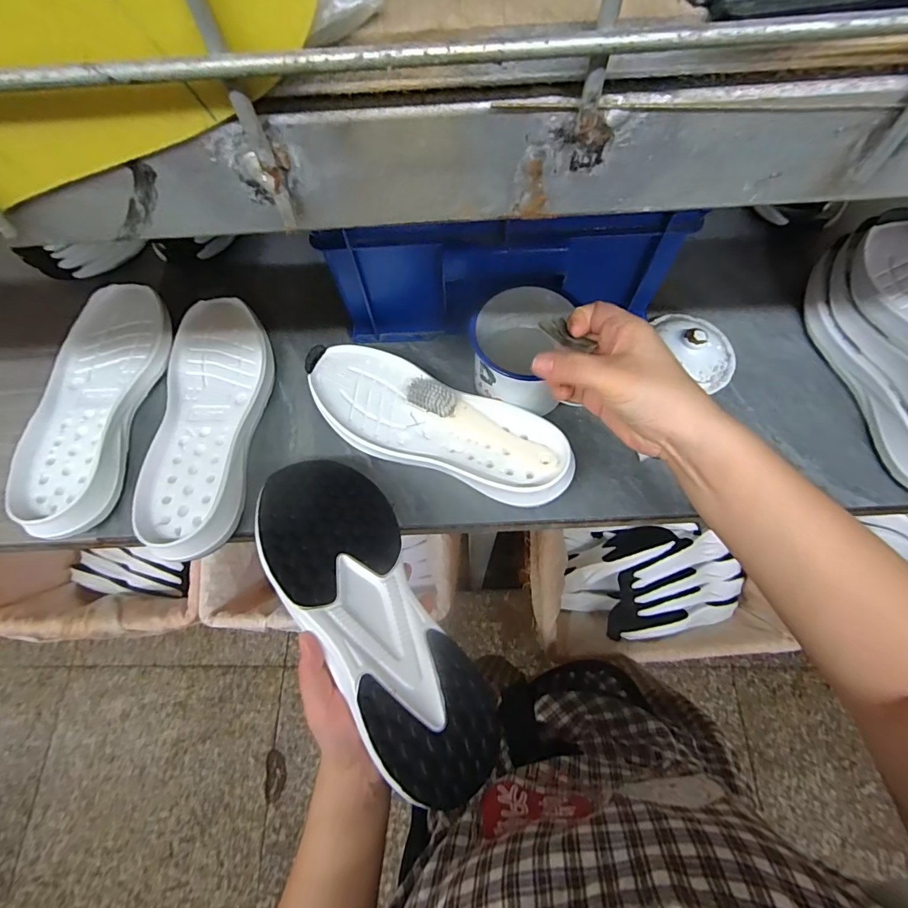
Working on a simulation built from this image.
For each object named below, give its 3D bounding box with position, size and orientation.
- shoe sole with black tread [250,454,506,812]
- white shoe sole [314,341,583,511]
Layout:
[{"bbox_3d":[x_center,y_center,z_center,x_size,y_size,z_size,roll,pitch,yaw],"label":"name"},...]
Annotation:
[{"bbox_3d":[-0.070,0.121,0.365,0.104,0.040,0.279,-22,64,-31],"label":"shoe sole with black tread"},{"bbox_3d":[-0.022,-0.027,0.465,0.278,0.045,0.104,29,73,12],"label":"white shoe sole"}]

